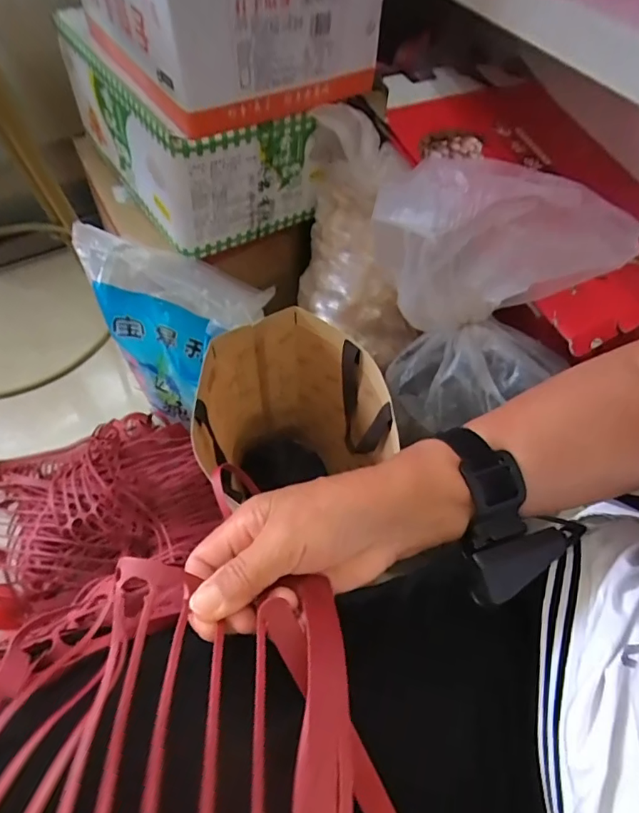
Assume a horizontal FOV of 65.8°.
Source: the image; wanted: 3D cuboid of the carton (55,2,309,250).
[{"bbox_3d":[-0.211,-0.456,0.807,0.237,0.202,0.382,-29,62,-20],"label":"carton"}]

